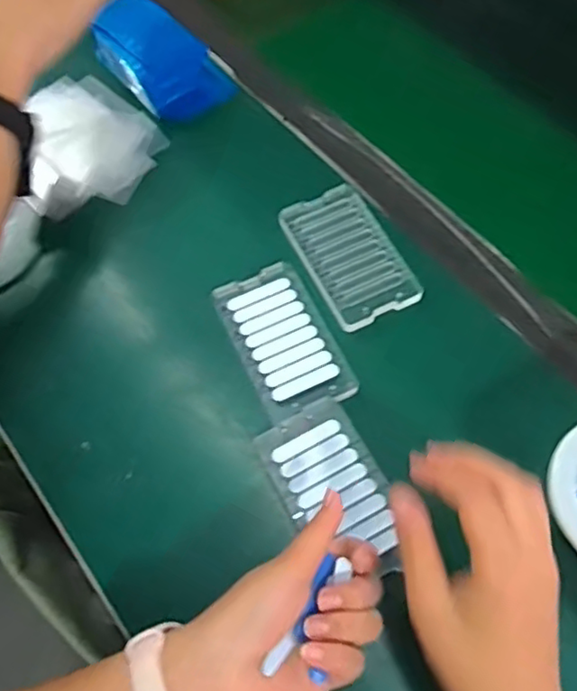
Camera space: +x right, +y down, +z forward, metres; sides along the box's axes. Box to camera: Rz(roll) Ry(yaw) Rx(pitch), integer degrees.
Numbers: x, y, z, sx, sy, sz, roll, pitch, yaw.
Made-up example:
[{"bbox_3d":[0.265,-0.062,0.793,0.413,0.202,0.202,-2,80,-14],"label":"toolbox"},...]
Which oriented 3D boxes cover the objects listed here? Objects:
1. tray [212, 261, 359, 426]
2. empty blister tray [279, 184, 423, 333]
[{"bbox_3d":[-0.004,-0.007,0.467,0.067,0.004,0.120,-24,65,-10],"label":"tray"},{"bbox_3d":[0.047,-0.075,0.502,0.074,0.010,0.124,-23,65,-10],"label":"empty blister tray"}]

